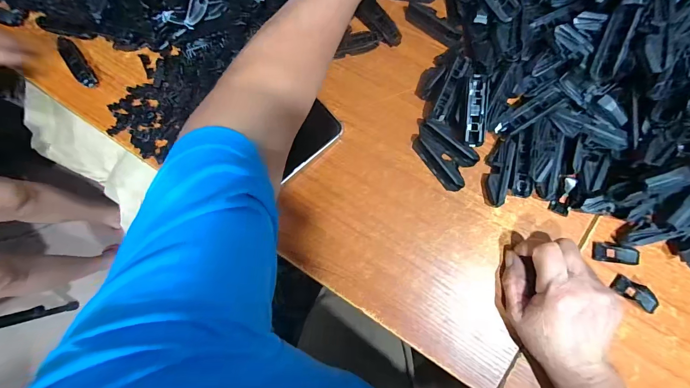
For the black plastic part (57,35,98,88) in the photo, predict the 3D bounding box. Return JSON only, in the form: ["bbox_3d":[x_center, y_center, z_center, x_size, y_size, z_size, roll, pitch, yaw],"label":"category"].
[{"bbox_3d":[-0.341,-0.168,0.413,0.017,0.016,0.076,-37,80,-2],"label":"black plastic part"}]

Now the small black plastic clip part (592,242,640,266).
[{"bbox_3d":[0.273,0.060,0.326,0.040,0.010,0.018,8,82,6],"label":"small black plastic clip part"}]

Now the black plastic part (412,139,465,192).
[{"bbox_3d":[0.104,-0.035,0.355,0.022,0.019,0.071,-35,80,-1],"label":"black plastic part"}]

